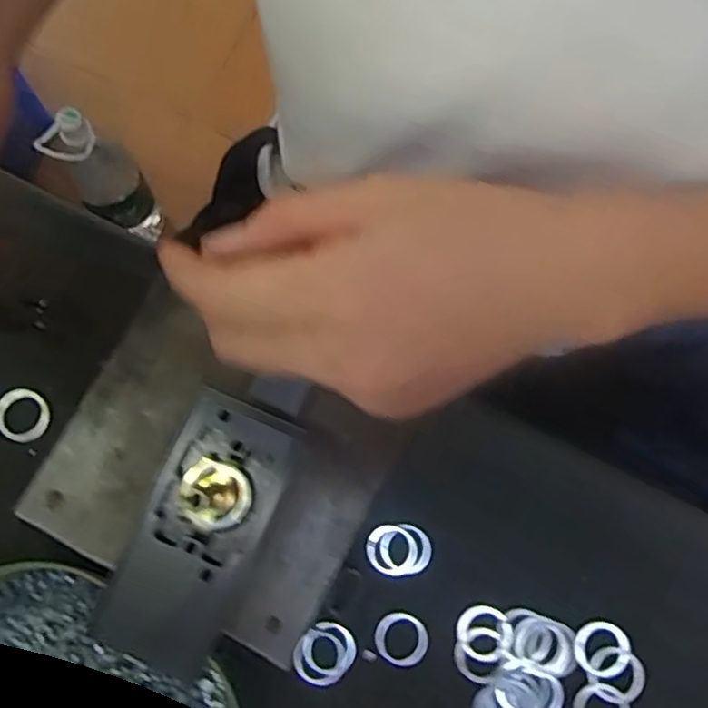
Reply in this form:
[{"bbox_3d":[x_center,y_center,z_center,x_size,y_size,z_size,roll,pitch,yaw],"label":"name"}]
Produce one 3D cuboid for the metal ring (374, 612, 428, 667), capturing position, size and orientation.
[{"bbox_3d":[0.023,0.140,0.318,0.026,0.004,0.024,1,78,-3],"label":"metal ring"}]

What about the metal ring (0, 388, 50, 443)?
[{"bbox_3d":[-0.169,0.031,0.329,0.027,0.008,0.026,1,78,-3],"label":"metal ring"}]

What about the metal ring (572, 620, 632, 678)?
[{"bbox_3d":[0.123,0.146,0.319,0.027,0.004,0.026,1,78,-3],"label":"metal ring"}]

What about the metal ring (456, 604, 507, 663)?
[{"bbox_3d":[0.063,0.137,0.319,0.024,0.004,0.026,1,78,-3],"label":"metal ring"}]

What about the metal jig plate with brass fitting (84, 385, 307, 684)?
[{"bbox_3d":[-0.061,0.070,0.257,0.046,0.013,0.104,24,78,2],"label":"metal jig plate with brass fitting"}]

